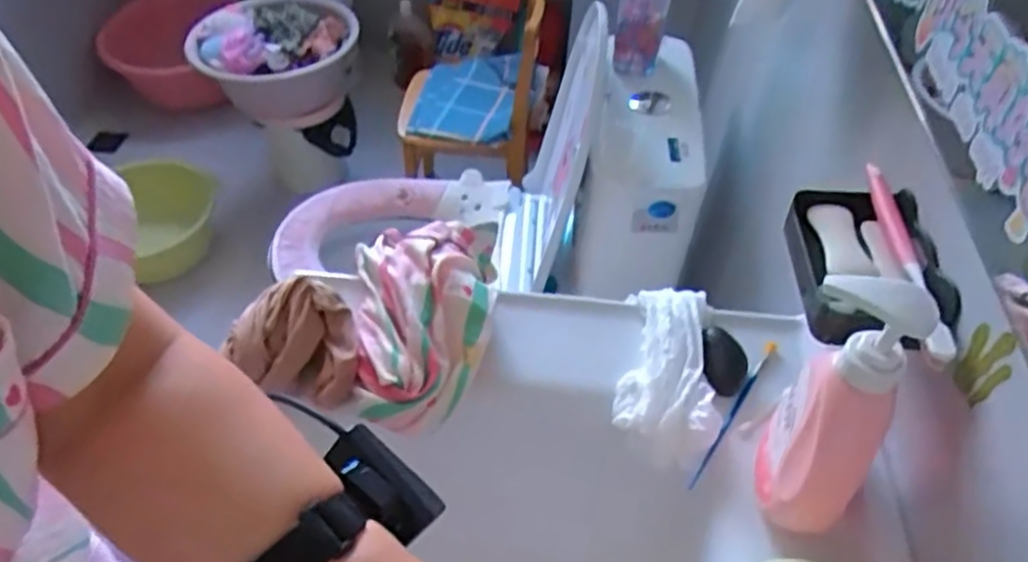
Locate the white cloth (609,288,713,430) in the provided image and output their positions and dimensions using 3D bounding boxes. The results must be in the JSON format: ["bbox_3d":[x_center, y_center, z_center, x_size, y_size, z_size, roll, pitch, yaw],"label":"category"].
[{"bbox_3d":[0.128,0.061,0.601,0.070,0.029,0.136,10,49,6],"label":"white cloth"}]

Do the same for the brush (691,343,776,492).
[{"bbox_3d":[0.183,0.101,0.585,0.010,0.009,0.157,30,54,22],"label":"brush"}]

